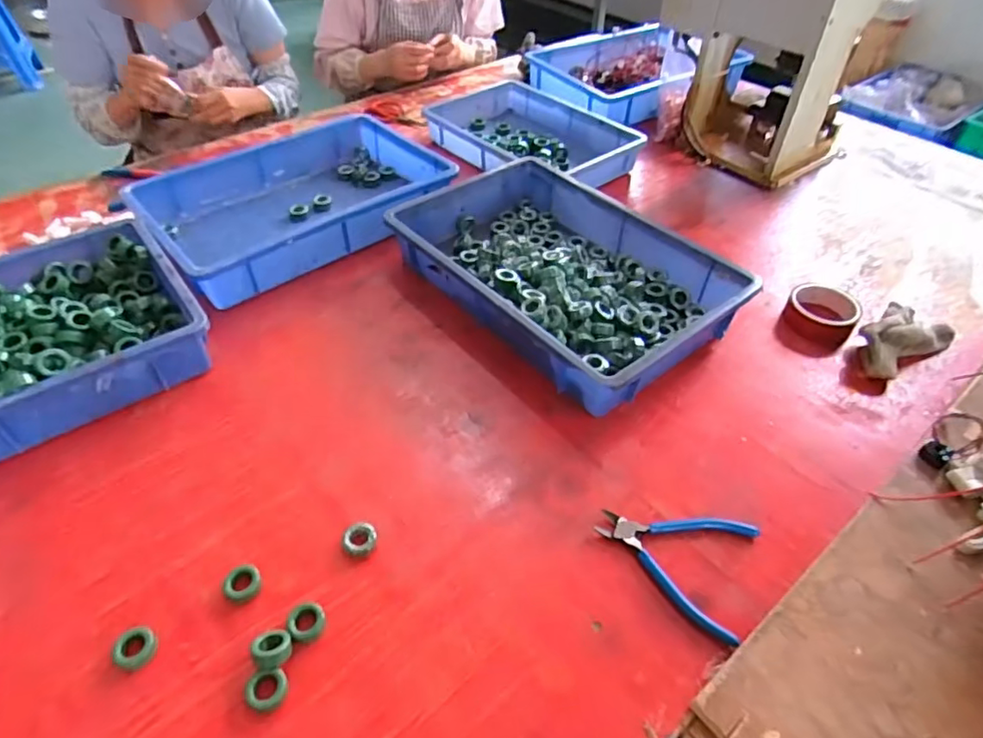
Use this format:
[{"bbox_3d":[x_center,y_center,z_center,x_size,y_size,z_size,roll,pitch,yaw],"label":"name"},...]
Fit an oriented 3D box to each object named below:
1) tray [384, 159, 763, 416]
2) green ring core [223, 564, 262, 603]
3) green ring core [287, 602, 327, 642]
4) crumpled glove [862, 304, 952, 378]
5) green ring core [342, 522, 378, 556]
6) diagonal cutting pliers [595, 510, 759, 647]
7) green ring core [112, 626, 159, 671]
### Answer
[{"bbox_3d":[0.092,-0.136,0.789,0.283,0.079,0.424,-33,55,-28],"label":"tray"},{"bbox_3d":[-0.222,0.192,0.516,0.032,0.015,0.029,-29,53,-26],"label":"green ring core"},{"bbox_3d":[-0.157,0.215,0.490,0.030,0.012,0.030,0,46,0],"label":"green ring core"},{"bbox_3d":[0.516,-0.037,0.722,0.146,0.045,0.083,-33,55,-28],"label":"crumpled glove"},{"bbox_3d":[-0.124,0.161,0.543,0.032,0.013,0.030,0,46,0],"label":"green ring core"},{"bbox_3d":[0.170,0.171,0.543,0.138,0.011,0.119,20,49,18],"label":"diagonal cutting pliers"},{"bbox_3d":[-0.292,0.229,0.474,0.030,0.012,0.032,0,46,0],"label":"green ring core"}]

